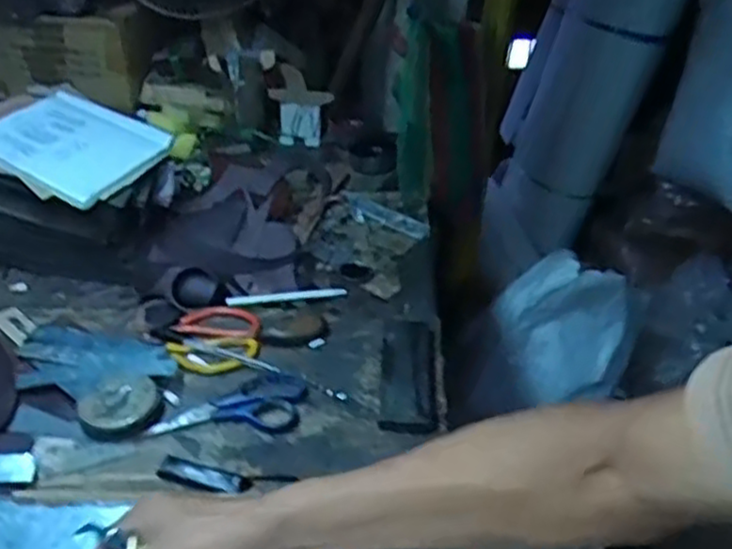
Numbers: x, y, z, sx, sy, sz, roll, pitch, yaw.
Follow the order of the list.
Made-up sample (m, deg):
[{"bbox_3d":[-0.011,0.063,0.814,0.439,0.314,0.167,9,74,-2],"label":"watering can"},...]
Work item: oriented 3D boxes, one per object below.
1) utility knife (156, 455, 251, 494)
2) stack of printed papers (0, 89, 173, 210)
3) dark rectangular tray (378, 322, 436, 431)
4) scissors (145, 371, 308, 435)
[{"bbox_3d":[-0.152,0.188,0.684,0.087,0.007,0.024,13,40,14],"label":"utility knife"},{"bbox_3d":[-0.368,-0.165,0.913,0.211,0.014,0.170,25,46,16],"label":"stack of printed papers"},{"bbox_3d":[0.044,0.101,0.771,0.053,0.018,0.162,3,39,3],"label":"dark rectangular tray"},{"bbox_3d":[-0.136,0.130,0.739,0.147,0.004,0.074,-3,39,-5],"label":"scissors"}]

